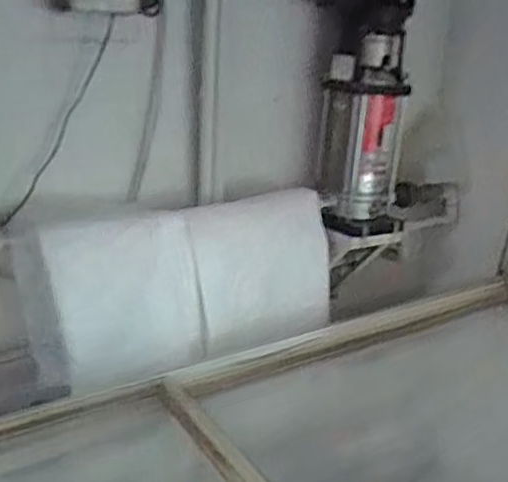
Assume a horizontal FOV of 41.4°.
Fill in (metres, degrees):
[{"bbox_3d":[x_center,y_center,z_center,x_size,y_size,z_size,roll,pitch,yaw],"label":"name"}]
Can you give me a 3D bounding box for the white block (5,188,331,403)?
[{"bbox_3d":[-0.135,0.094,1.287,0.584,0.309,0.075,-5,20,-19],"label":"white block"}]

